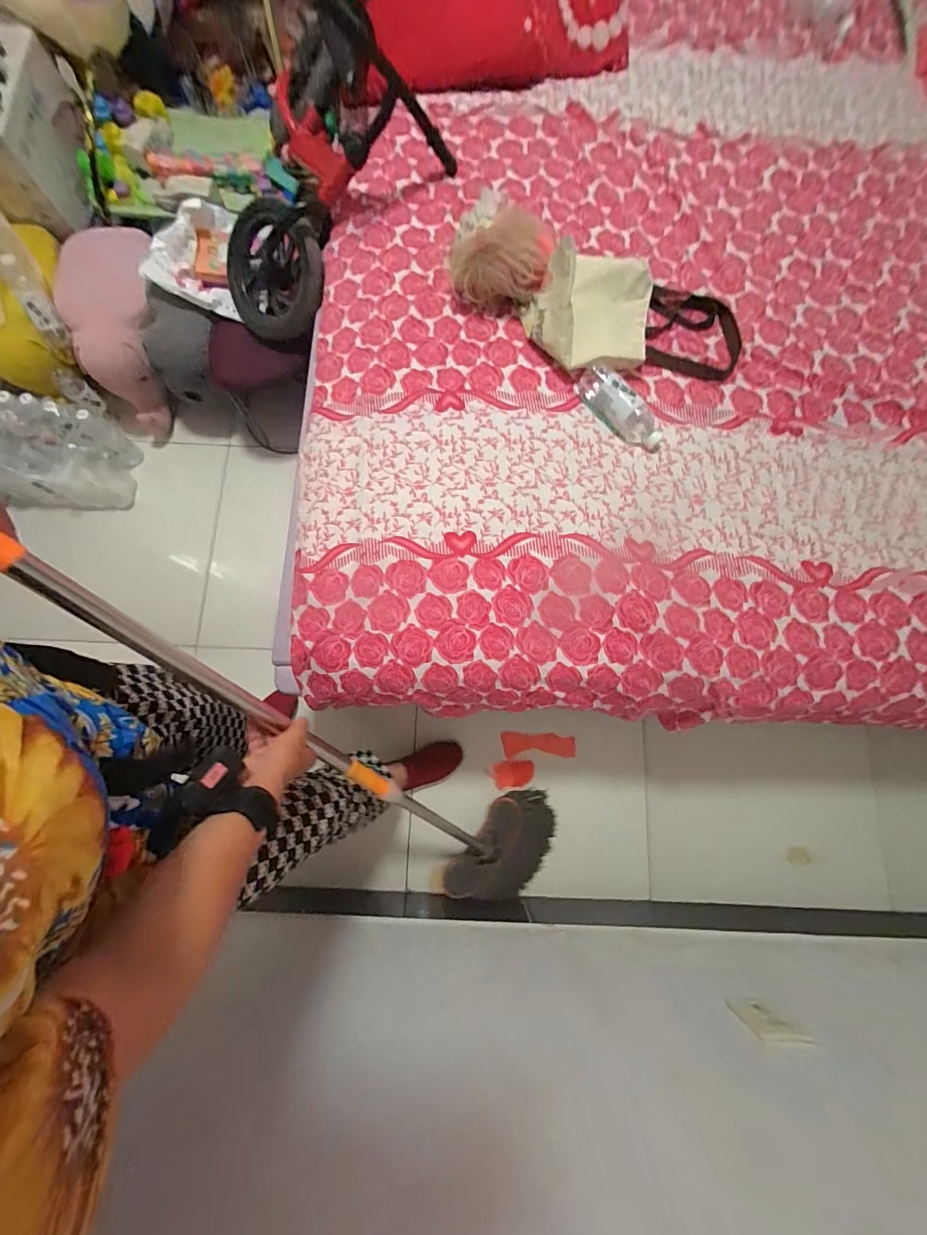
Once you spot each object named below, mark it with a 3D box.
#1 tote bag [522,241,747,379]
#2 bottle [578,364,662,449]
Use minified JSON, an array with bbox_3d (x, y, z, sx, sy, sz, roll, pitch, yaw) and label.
[{"bbox_3d":[0.321,-0.574,0.779,0.410,0.115,0.242,2,77,-1],"label":"tote bag"},{"bbox_3d":[0.282,-0.382,0.771,0.055,0.052,0.182,-40,80,-10],"label":"bottle"}]

